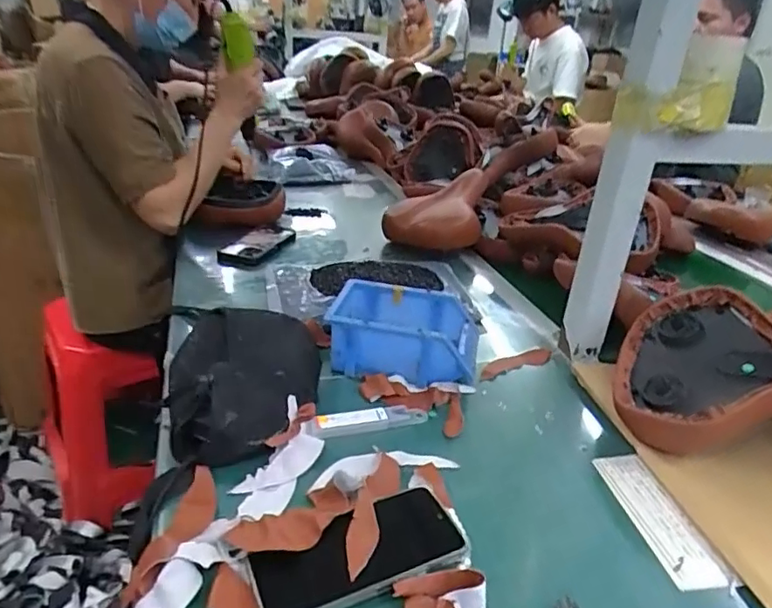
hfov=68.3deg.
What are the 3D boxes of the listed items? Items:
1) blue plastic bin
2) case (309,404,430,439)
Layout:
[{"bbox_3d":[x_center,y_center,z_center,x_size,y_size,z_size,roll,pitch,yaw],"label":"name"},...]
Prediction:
[{"bbox_3d":[0.024,0.036,0.696,0.170,0.074,0.115,8,27,7],"label":"blue plastic bin"},{"bbox_3d":[-0.019,0.118,0.587,0.127,0.010,0.028,-5,28,-17],"label":"case"}]

